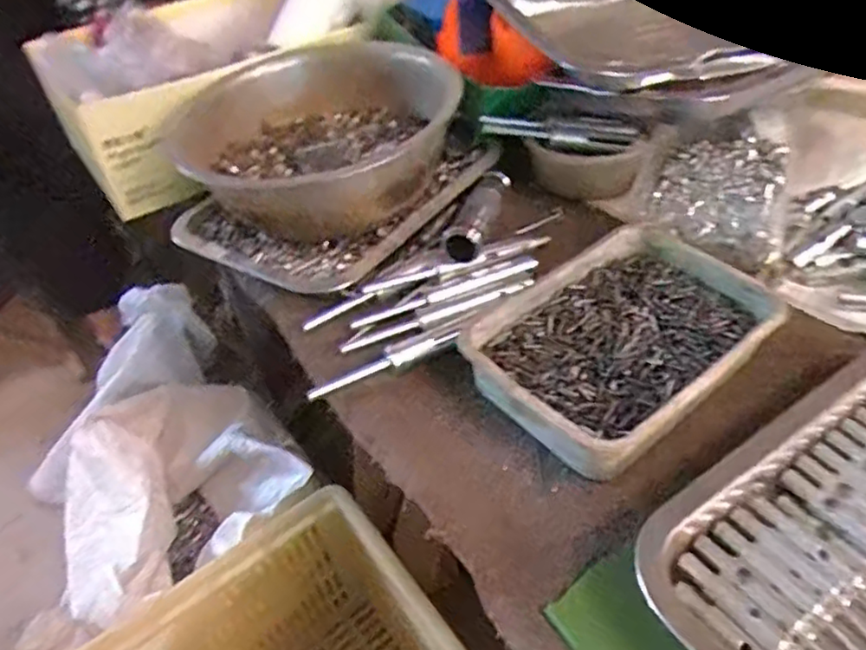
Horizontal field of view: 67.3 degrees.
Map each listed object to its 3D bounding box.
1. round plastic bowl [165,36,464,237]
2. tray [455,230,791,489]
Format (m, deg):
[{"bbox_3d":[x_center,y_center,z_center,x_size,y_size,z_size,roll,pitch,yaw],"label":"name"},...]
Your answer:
[{"bbox_3d":[-0.084,-0.151,0.520,0.178,0.081,0.179,-4,45,4],"label":"round plastic bowl"},{"bbox_3d":[0.117,0.006,0.407,0.185,0.037,0.128,-31,49,-21],"label":"tray"}]

